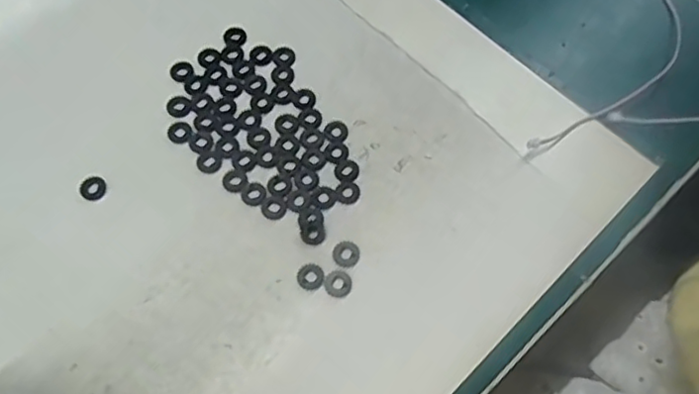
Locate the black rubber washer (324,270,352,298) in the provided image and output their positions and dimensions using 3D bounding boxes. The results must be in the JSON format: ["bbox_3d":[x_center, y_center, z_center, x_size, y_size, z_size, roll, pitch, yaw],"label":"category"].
[{"bbox_3d":[-0.005,0.033,0.248,0.011,0.004,0.011,0,66,-1],"label":"black rubber washer"}]

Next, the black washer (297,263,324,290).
[{"bbox_3d":[-0.015,0.031,0.250,0.010,0.004,0.011,0,66,-1],"label":"black washer"}]

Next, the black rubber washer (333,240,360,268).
[{"bbox_3d":[-0.001,0.022,0.254,0.011,0.004,0.011,0,66,-1],"label":"black rubber washer"}]

